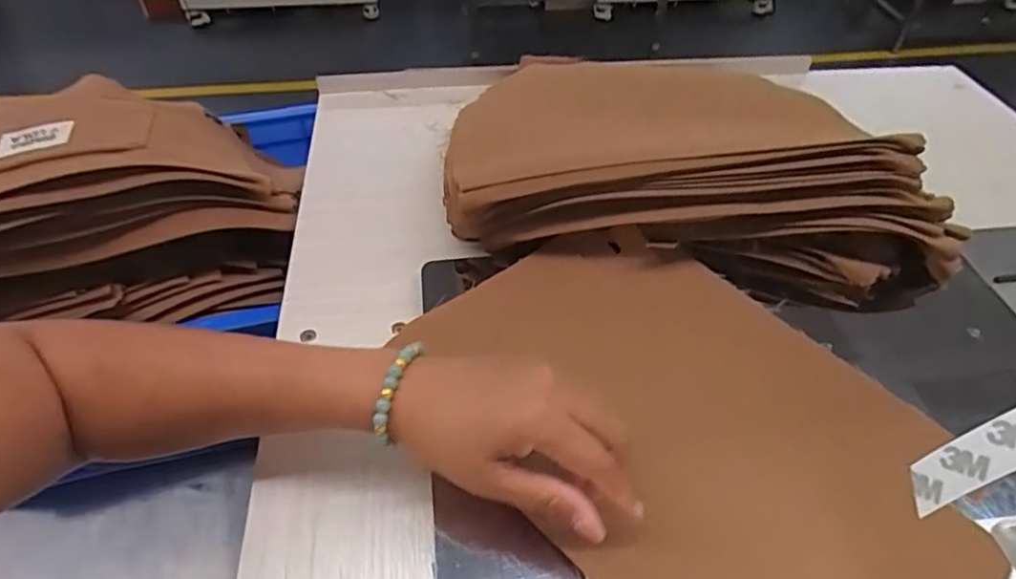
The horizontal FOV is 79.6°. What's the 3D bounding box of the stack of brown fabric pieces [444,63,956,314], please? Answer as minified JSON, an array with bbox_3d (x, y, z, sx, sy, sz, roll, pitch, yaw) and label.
[{"bbox_3d":[0.159,-0.103,0.515,0.397,0.126,0.189,6,46,4],"label":"stack of brown fabric pieces"}]

